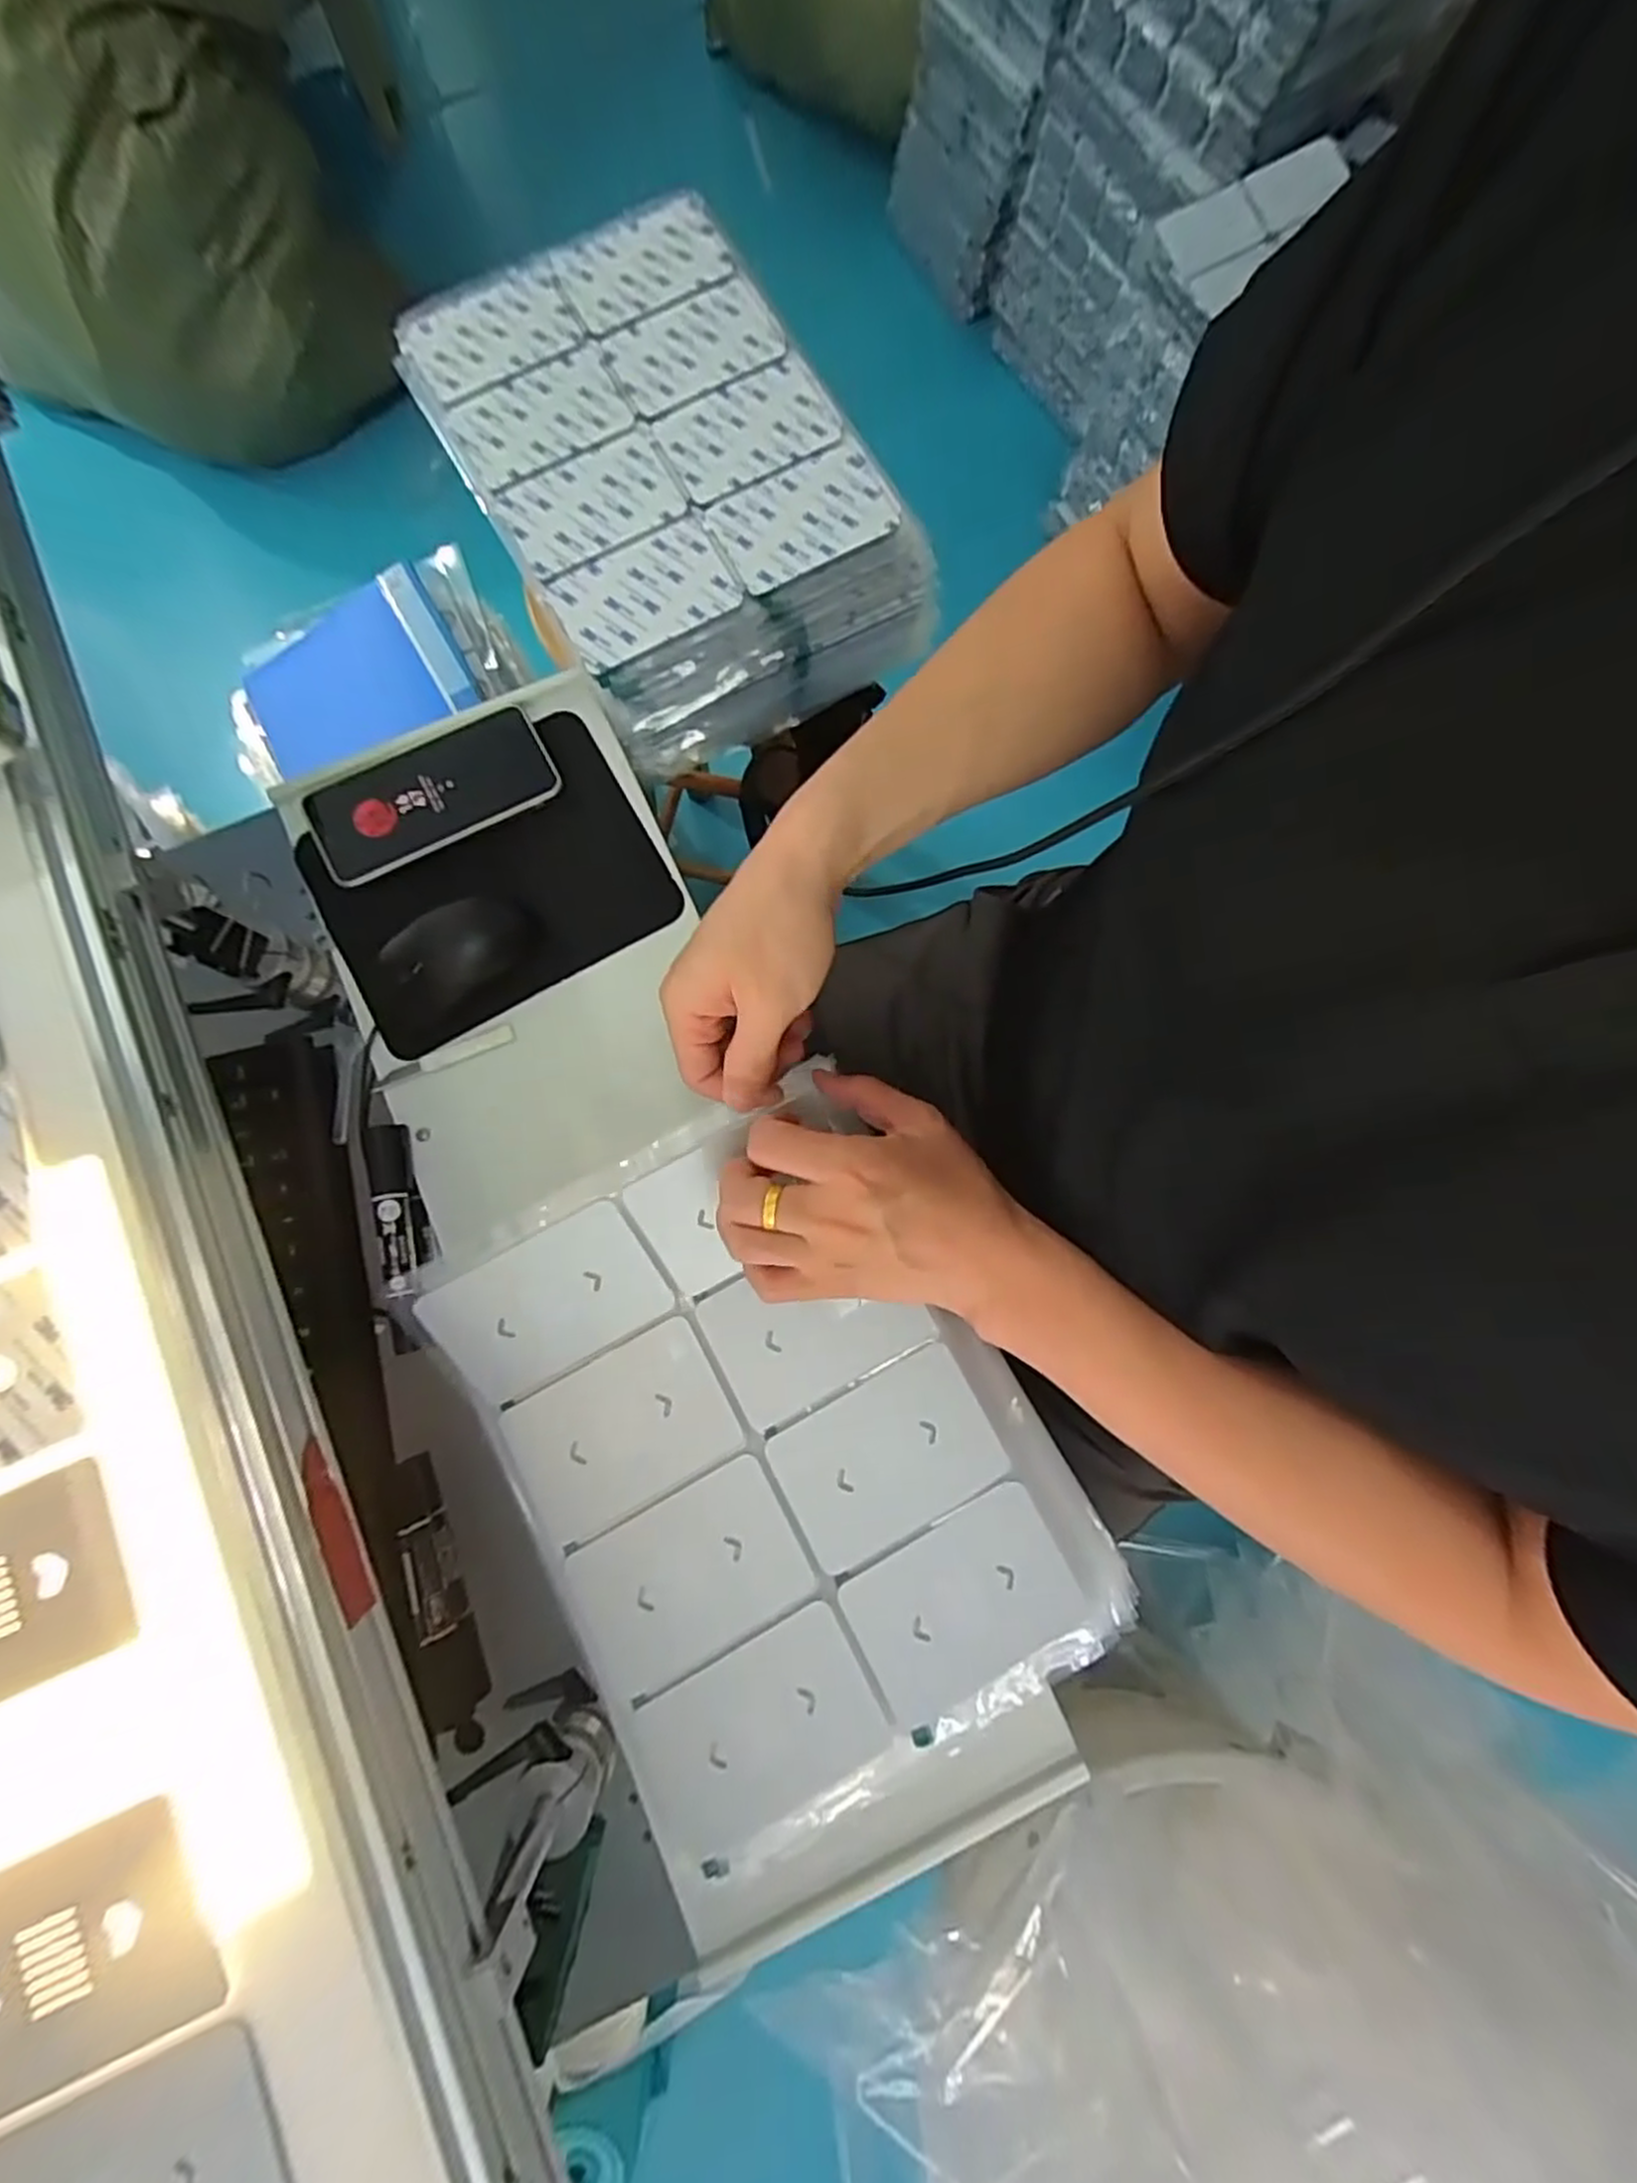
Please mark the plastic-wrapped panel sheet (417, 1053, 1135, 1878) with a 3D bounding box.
[{"bbox_3d":[-0.020,0.190,0.410,0.258,0.029,0.339,-28,87,-4],"label":"plastic-wrapped panel sheet"}]

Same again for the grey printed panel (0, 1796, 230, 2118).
[{"bbox_3d":[-0.286,0.326,0.282,0.109,0.004,0.076,-24,81,-5],"label":"grey printed panel"}]

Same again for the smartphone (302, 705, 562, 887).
[{"bbox_3d":[-0.266,-0.206,0.523,0.162,0.010,0.082,-27,81,-4],"label":"smartphone"}]

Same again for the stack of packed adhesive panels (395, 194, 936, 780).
[{"bbox_3d":[-0.118,-0.457,0.576,0.250,0.089,0.377,-32,82,-5],"label":"stack of packed adhesive panels"}]

